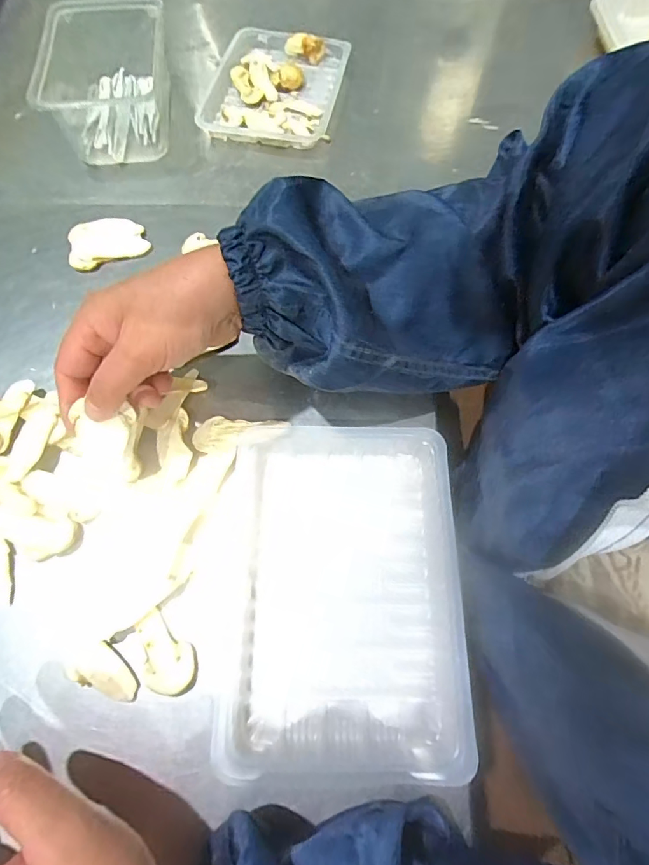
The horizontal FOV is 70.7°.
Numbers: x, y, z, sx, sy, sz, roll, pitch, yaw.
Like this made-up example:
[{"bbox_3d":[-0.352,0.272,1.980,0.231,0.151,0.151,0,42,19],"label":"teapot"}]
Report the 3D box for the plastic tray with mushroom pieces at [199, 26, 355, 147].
[{"bbox_3d":[-0.057,-0.376,0.500,0.138,0.025,0.177,12,69,6],"label":"plastic tray with mushroom pieces"}]

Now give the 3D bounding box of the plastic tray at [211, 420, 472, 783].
[{"bbox_3d":[0.013,0.096,0.299,0.145,0.021,0.213,0,68,2],"label":"plastic tray"}]

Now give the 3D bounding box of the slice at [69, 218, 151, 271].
[{"bbox_3d":[-0.199,-0.175,0.420,0.067,0.014,0.048,-22,69,-7],"label":"slice"}]

